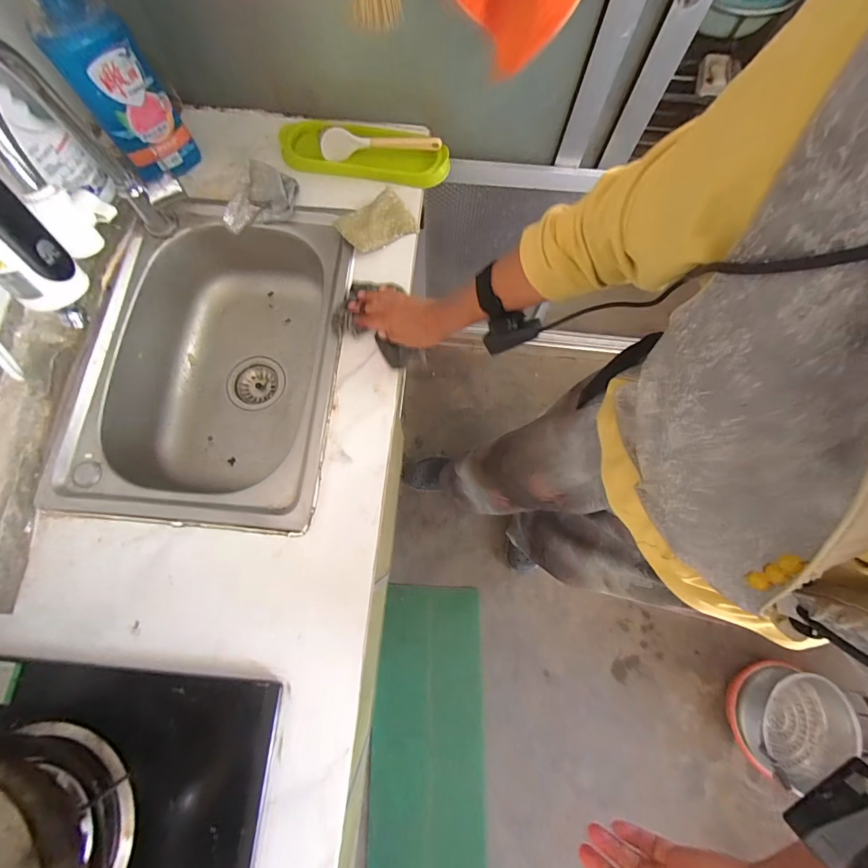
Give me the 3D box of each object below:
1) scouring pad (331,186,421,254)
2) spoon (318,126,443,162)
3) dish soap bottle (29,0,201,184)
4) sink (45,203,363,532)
[{"bbox_3d":[-0.093,-0.344,0.645,0.113,0.023,0.077,-35,79,-9],"label":"scouring pad"},{"bbox_3d":[-0.088,-0.486,0.670,0.196,0.040,0.031,-4,76,-2],"label":"spoon"},{"bbox_3d":[-0.451,-0.496,0.550,0.067,0.279,0.106,42,79,9],"label":"dish soap bottle"},{"bbox_3d":[-0.342,-0.114,0.687,0.388,0.183,0.524,5,76,0],"label":"sink"}]

